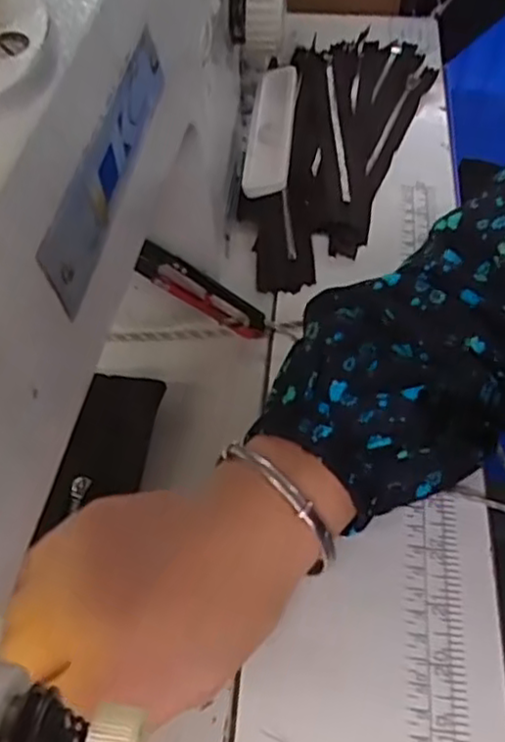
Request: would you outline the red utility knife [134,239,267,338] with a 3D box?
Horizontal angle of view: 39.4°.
[{"bbox_3d":[-0.026,-0.041,0.375,0.085,0.022,0.007,31,46,-33],"label":"red utility knife"}]

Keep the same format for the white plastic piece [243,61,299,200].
[{"bbox_3d":[0.011,-0.142,0.405,0.024,0.013,0.108,4,54,4],"label":"white plastic piece"}]

